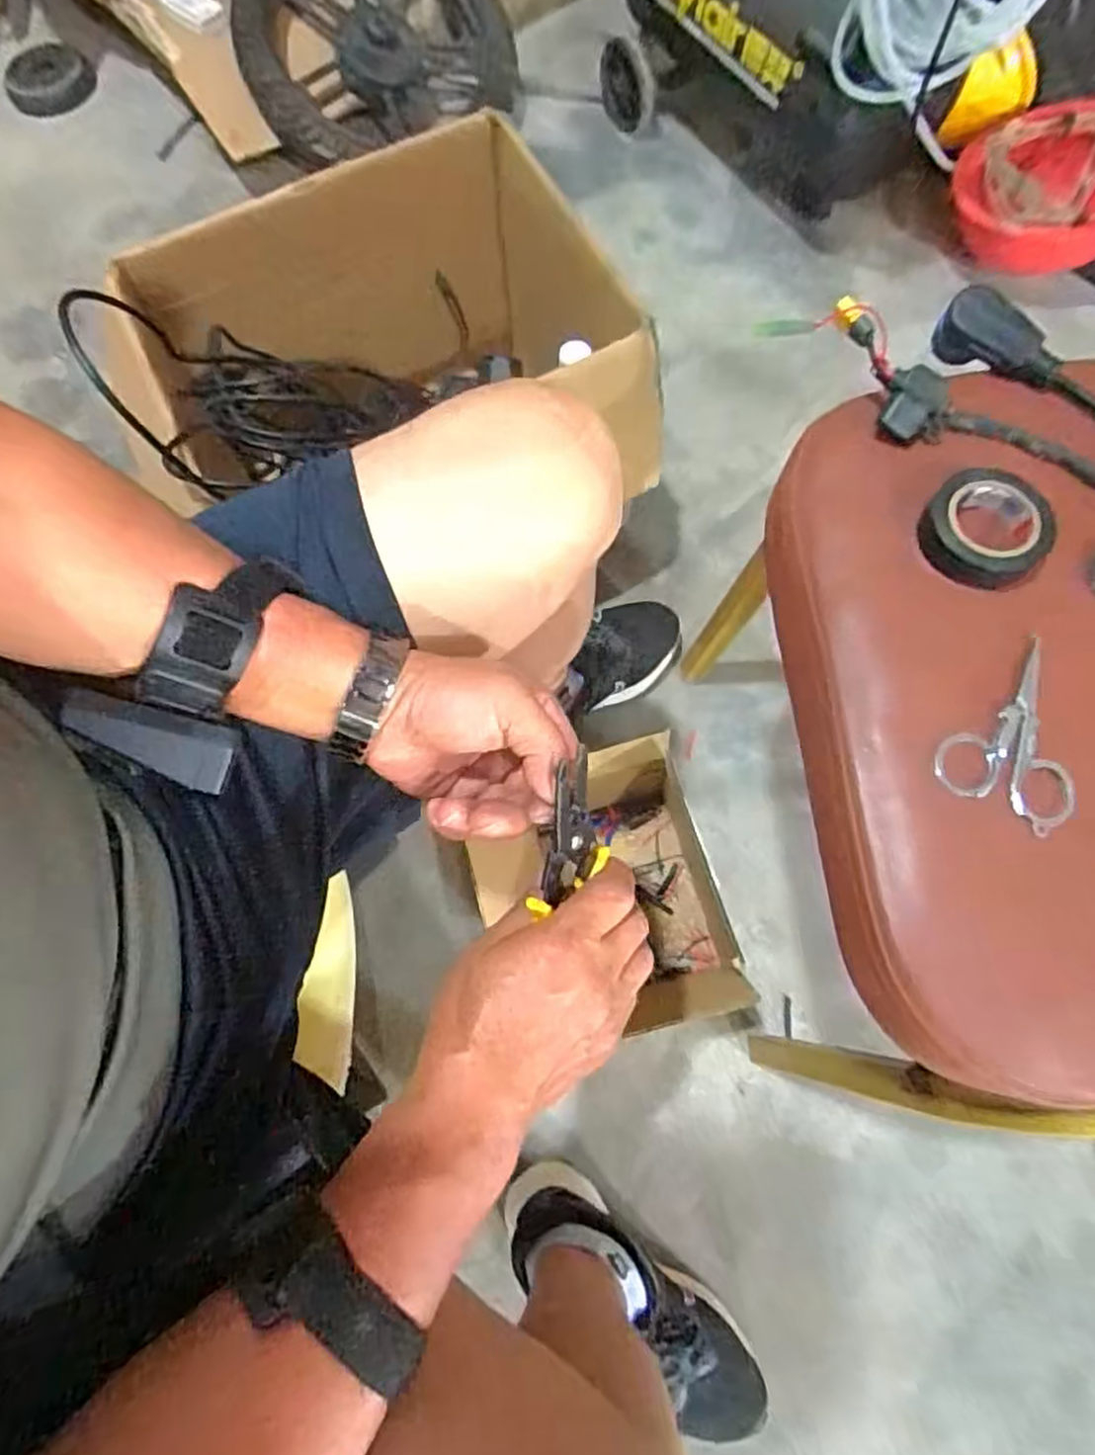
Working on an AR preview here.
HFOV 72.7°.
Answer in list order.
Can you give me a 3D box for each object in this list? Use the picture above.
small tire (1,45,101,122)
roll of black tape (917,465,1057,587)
[{"bbox_3d":[-0.796,-1.035,1.192,0.134,0.025,0.157,-32,74,-8],"label":"small tire"},{"bbox_3d":[0.221,-0.100,0.373,0.059,0.014,0.063,-1,72,2],"label":"roll of black tape"}]

